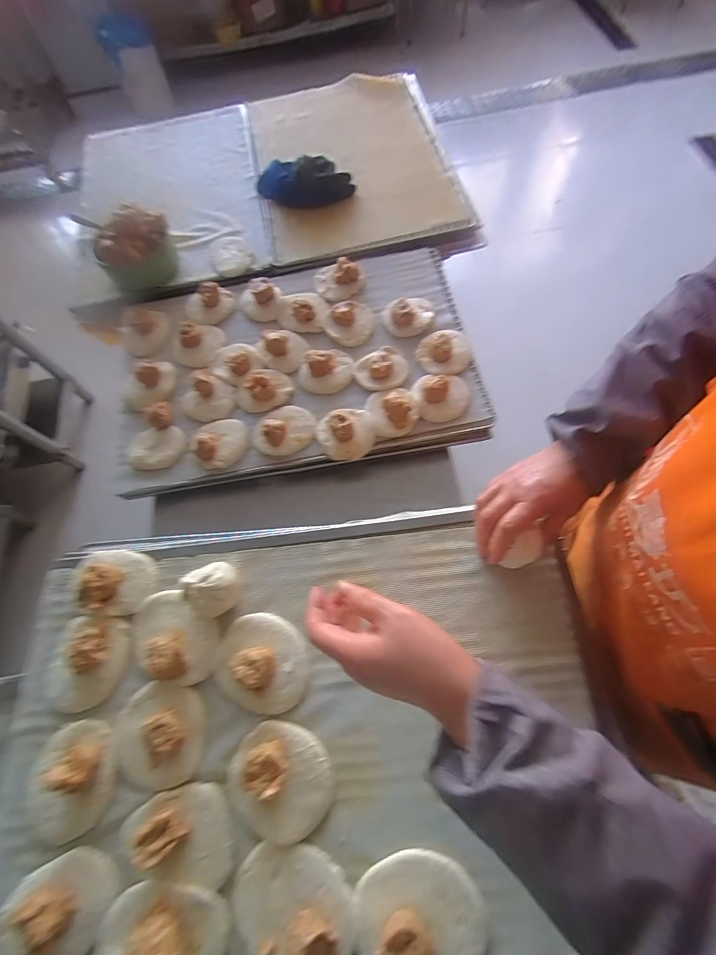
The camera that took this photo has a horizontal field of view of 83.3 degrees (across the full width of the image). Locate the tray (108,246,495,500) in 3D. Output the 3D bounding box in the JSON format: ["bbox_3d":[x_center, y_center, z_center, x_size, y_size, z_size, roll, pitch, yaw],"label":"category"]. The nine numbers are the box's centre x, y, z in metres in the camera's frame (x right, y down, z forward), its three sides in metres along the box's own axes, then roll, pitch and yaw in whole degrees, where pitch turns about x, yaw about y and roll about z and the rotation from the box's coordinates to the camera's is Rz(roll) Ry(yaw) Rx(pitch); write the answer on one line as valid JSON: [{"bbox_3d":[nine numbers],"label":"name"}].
[{"bbox_3d":[-0.114,-0.211,0.683,0.583,0.055,0.406,-10,66,1],"label":"tray"}]

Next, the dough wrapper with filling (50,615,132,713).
[{"bbox_3d":[-0.294,0.196,0.425,0.079,0.034,0.096,1,67,6],"label":"dough wrapper with filling"}]

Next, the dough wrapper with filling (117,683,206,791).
[{"bbox_3d":[-0.200,0.254,0.396,0.085,0.030,0.092,-2,66,4],"label":"dough wrapper with filling"}]

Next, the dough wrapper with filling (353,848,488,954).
[{"bbox_3d":[0.051,0.368,0.325,0.108,0.036,0.093,12,68,10],"label":"dough wrapper with filling"}]

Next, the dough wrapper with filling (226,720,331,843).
[{"bbox_3d":[-0.076,0.284,0.370,0.097,0.036,0.089,-2,66,4],"label":"dough wrapper with filling"}]

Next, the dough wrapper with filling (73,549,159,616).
[{"bbox_3d":[-0.286,0.117,0.459,0.101,0.031,0.072,1,67,6],"label":"dough wrapper with filling"}]

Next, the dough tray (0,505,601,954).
[{"bbox_3d":[-0.059,0.238,0.403,0.586,0.051,0.406,-5,67,1],"label":"dough tray"}]

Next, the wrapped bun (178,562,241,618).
[{"bbox_3d":[-0.157,0.123,0.440,0.056,0.043,0.051,-2,66,4],"label":"wrapped bun"}]

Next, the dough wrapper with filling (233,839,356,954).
[{"bbox_3d":[-0.055,0.366,0.334,0.111,0.032,0.082,30,72,16],"label":"dough wrapper with filling"}]

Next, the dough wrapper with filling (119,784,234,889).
[{"bbox_3d":[-0.169,0.326,0.361,0.103,0.029,0.071,-3,66,4],"label":"dough wrapper with filling"}]

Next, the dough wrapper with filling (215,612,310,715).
[{"bbox_3d":[-0.101,0.190,0.415,0.098,0.030,0.089,12,68,10],"label":"dough wrapper with filling"}]

